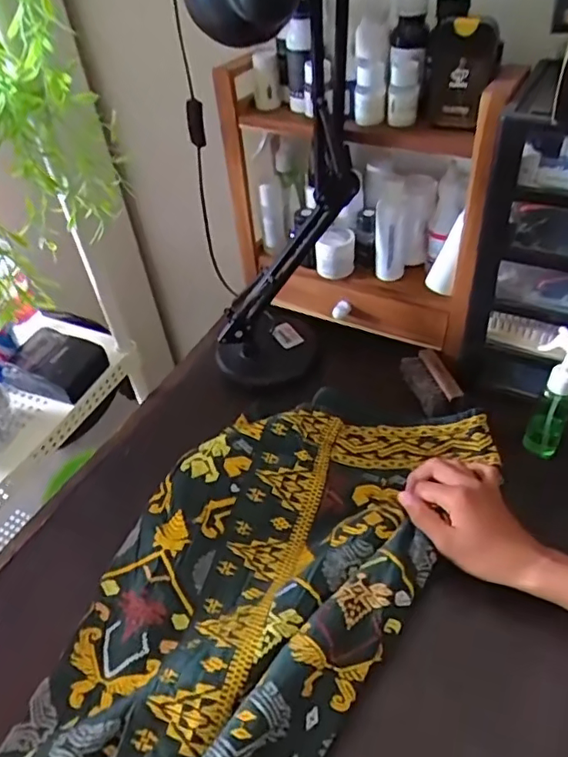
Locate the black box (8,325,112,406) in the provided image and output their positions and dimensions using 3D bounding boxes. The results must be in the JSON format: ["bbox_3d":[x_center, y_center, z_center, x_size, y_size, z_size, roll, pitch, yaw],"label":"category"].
[{"bbox_3d":[-0.269,-0.019,0.682,0.095,0.037,0.068,16,51,20],"label":"black box"}]

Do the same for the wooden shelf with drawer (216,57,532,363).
[{"bbox_3d":[0.091,-0.210,0.705,0.309,0.302,0.115,21,53,24],"label":"wooden shelf with drawer"}]

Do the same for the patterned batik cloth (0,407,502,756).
[{"bbox_3d":[-0.083,0.250,0.488,0.259,0.061,0.713,24,52,25],"label":"patterned batik cloth"}]

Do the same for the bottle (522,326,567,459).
[{"bbox_3d":[0.288,0.014,0.611,0.049,0.165,0.038,26,55,27],"label":"bottle"}]

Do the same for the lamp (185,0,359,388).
[{"bbox_3d":[-0.011,-0.210,0.634,0.165,0.473,0.140,-3,47,4],"label":"lamp"}]

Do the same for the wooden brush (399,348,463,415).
[{"bbox_3d":[0.181,0.000,0.715,0.047,0.020,0.090,-17,48,-9],"label":"wooden brush"}]

